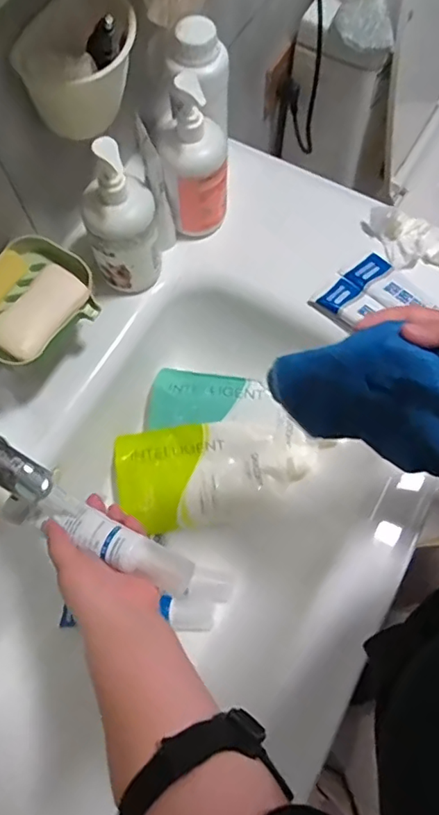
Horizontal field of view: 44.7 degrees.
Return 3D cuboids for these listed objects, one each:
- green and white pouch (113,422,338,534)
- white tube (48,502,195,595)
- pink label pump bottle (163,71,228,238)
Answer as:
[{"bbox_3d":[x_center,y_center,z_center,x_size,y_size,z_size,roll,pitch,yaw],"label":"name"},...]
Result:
[{"bbox_3d":[0.000,0.078,0.674,0.254,0.038,0.121,-9,69,-3],"label":"green and white pouch"},{"bbox_3d":[-0.085,0.121,0.468,0.130,0.021,0.030,25,72,12],"label":"white tube"},{"bbox_3d":[-0.024,-0.261,0.577,0.061,0.183,0.055,-3,69,0],"label":"pink label pump bottle"}]

